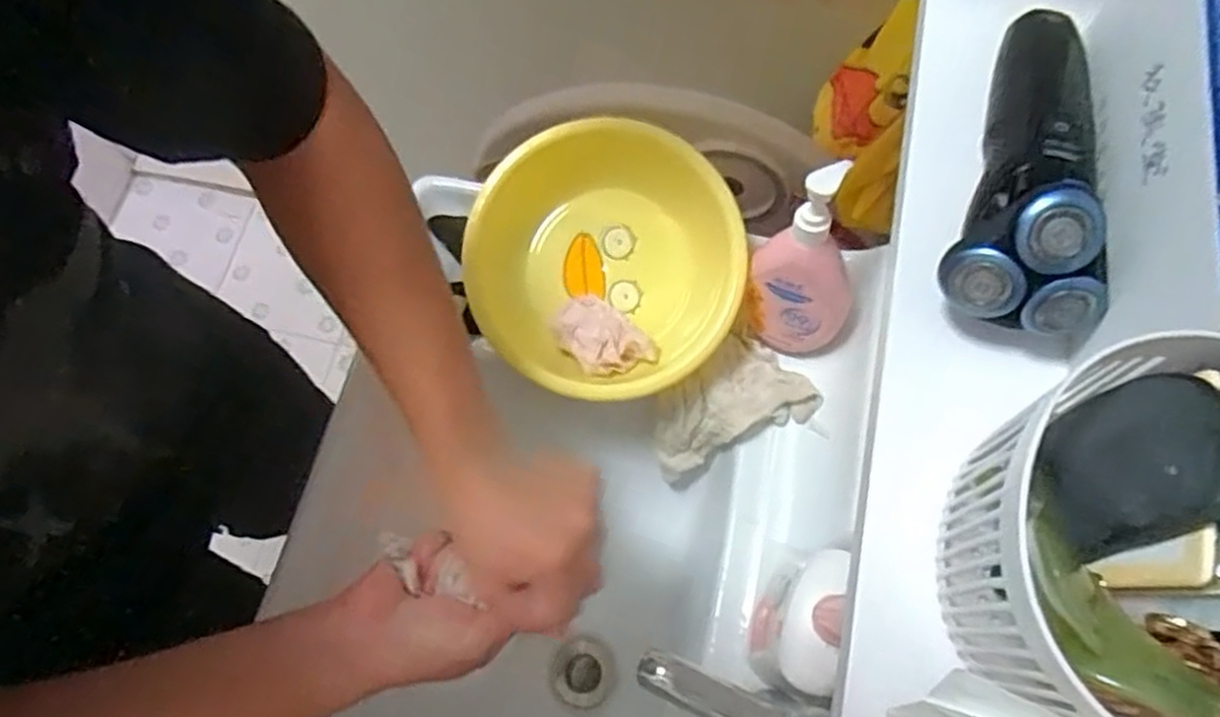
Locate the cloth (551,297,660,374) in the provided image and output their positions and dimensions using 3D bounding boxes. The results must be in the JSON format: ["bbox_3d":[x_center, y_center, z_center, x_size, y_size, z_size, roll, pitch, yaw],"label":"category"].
[{"bbox_3d":[-0.007,-0.017,0.655,0.084,0.031,0.059,41,76,15],"label":"cloth"}]

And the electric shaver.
[{"bbox_3d":[0.173,-0.085,0.307,0.054,0.062,0.155,17,71,8],"label":"electric shaver"}]

